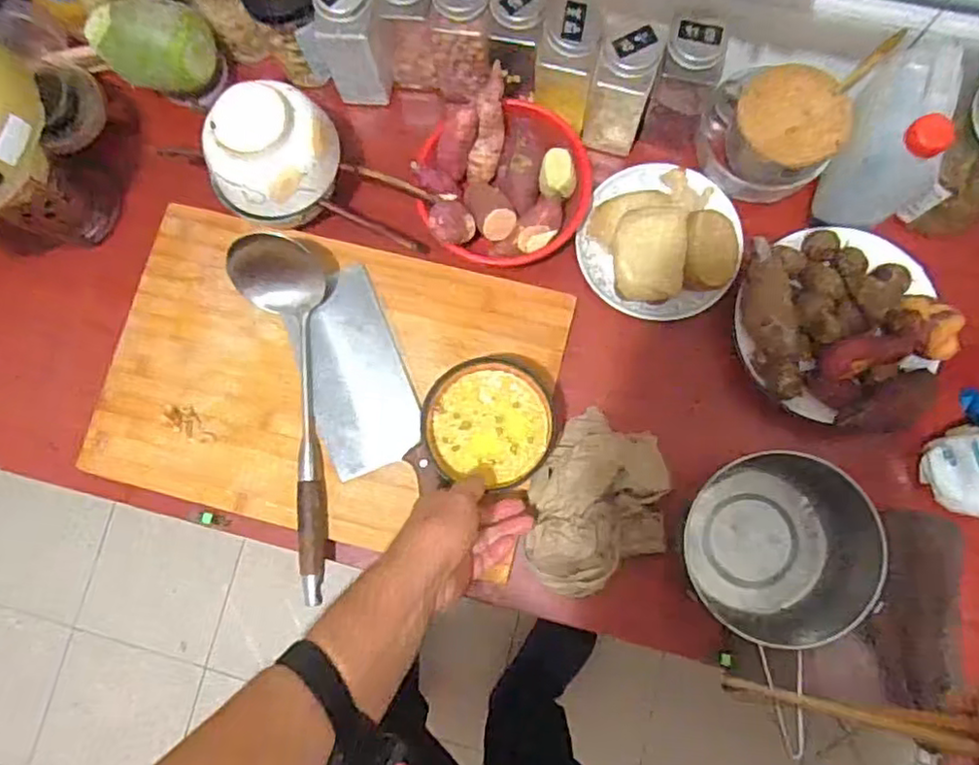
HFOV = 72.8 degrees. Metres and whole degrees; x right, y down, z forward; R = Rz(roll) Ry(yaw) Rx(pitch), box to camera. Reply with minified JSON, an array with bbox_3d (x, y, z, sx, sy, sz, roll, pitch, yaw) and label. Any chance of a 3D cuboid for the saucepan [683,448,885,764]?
[{"bbox_3d":[0.266,0.175,0.612,0.161,0.098,0.214,-5,82,2],"label":"saucepan"}]

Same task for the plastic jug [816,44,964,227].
[{"bbox_3d":[0.385,-0.234,0.622,0.094,0.158,0.126,-2,82,3],"label":"plastic jug"}]

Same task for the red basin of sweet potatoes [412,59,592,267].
[{"bbox_3d":[0.011,-0.203,0.684,0.174,0.078,0.182,0,82,3],"label":"red basin of sweet potatoes"}]

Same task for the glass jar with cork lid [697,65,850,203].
[{"bbox_3d":[0.286,-0.259,0.675,0.113,0.088,0.122,0,82,3],"label":"glass jar with cork lid"}]

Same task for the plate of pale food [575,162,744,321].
[{"bbox_3d":[0.173,-0.155,0.677,0.155,0.080,0.159,0,82,3],"label":"plate of pale food"}]

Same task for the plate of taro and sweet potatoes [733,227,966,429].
[{"bbox_3d":[0.346,-0.058,0.651,0.185,0.070,0.199,0,82,3],"label":"plate of taro and sweet potatoes"}]

